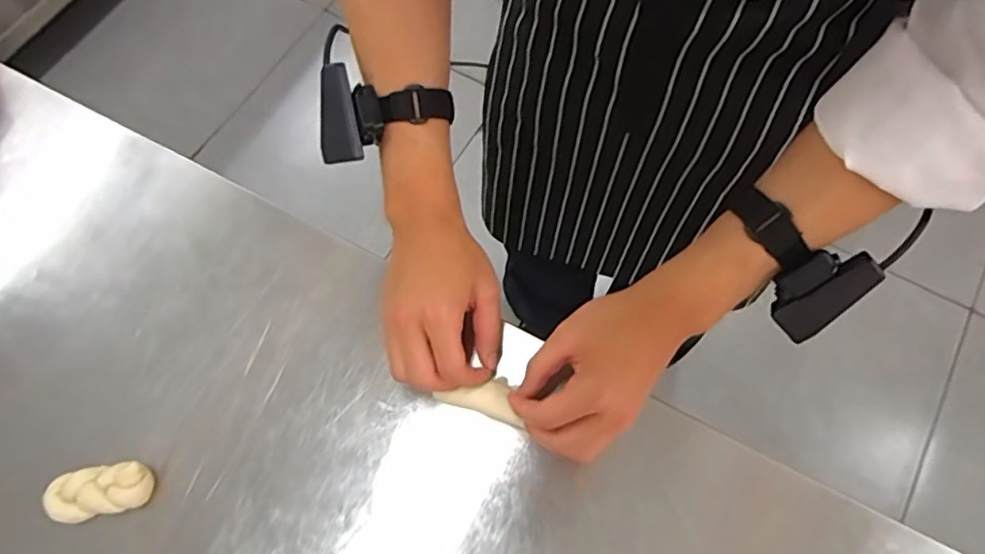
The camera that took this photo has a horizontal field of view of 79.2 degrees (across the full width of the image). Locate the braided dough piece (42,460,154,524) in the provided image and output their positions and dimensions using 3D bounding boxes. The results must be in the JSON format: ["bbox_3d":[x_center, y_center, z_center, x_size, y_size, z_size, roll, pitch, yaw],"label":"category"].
[{"bbox_3d":[-0.299,0.163,0.455,0.074,0.019,0.035,-12,69,-4],"label":"braided dough piece"}]

